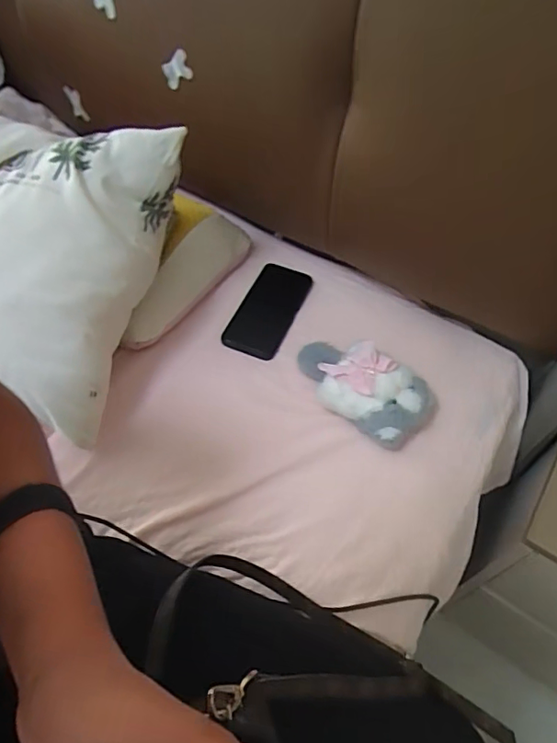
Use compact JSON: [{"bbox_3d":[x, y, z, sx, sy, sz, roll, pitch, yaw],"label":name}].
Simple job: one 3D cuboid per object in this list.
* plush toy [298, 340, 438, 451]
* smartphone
[{"bbox_3d":[0.103,0.021,0.643,0.175,0.066,0.089,32,61,19],"label":"plush toy"},{"bbox_3d":[-0.014,-0.091,0.747,0.081,0.012,0.164,20,57,12],"label":"smartphone"}]

